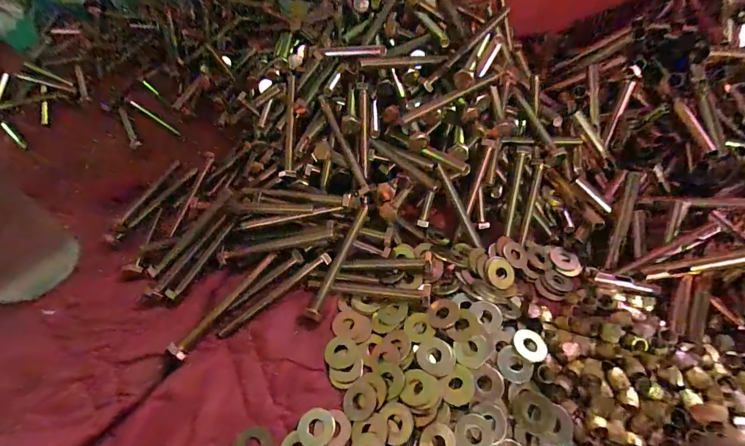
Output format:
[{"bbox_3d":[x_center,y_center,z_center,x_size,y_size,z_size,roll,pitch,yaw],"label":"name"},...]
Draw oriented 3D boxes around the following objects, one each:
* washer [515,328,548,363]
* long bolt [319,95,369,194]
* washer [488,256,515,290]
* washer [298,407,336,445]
[{"bbox_3d":[0.114,0.088,0.265,0.022,0.004,0.024,0,52,0],"label":"washer"},{"bbox_3d":[-0.027,-0.073,0.341,0.009,0.008,0.101,-22,80,-16],"label":"long bolt"},{"bbox_3d":[0.108,0.042,0.309,0.023,0.004,0.027,20,64,-3],"label":"washer"},{"bbox_3d":[-0.037,0.136,0.245,0.024,0.004,0.024,0,52,0],"label":"washer"}]

